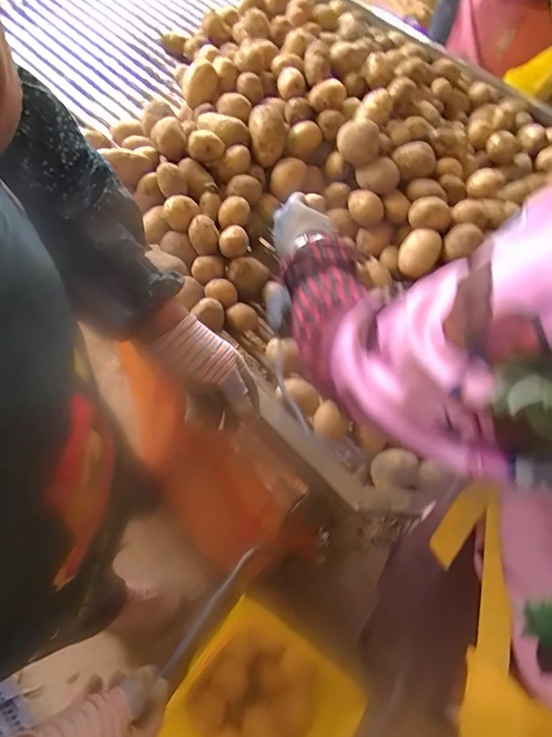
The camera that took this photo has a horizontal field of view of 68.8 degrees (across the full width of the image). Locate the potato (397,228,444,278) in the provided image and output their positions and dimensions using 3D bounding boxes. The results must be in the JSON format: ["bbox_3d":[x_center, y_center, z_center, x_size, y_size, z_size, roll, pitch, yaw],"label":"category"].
[{"bbox_3d":[0.232,-0.187,0.655,0.060,0.051,0.064,1,62,-2],"label":"potato"}]

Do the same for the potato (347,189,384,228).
[{"bbox_3d":[0.155,-0.277,0.692,0.067,0.043,0.040,36,66,16],"label":"potato"}]

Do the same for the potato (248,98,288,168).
[{"bbox_3d":[-0.013,-0.410,0.698,0.065,0.056,0.114,2,61,-1],"label":"potato"}]

